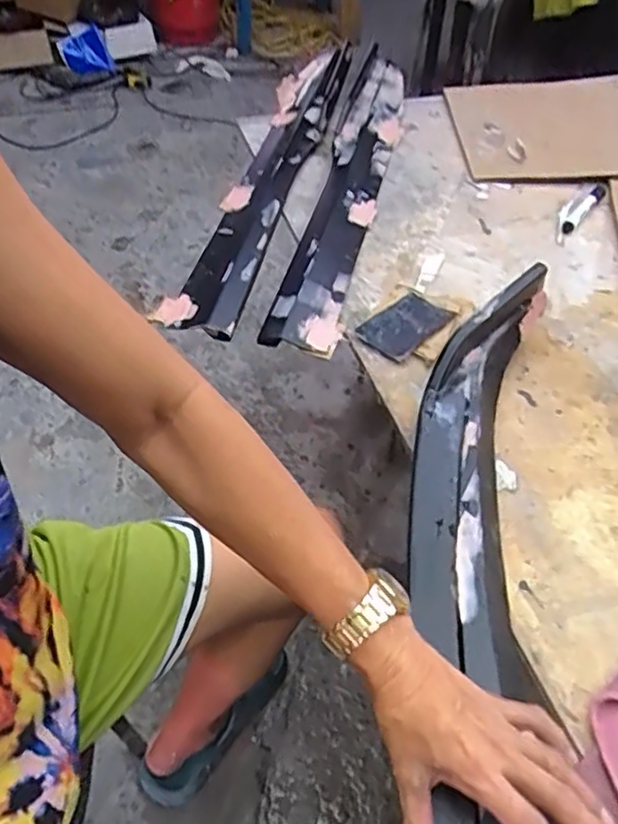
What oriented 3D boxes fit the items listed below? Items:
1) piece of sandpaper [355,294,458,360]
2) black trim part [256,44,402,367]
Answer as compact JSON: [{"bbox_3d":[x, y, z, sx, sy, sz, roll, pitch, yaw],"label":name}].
[{"bbox_3d":[0.115,-0.108,0.788,0.069,0.007,0.118,34,55,28],"label":"piece of sandpaper"},{"bbox_3d":[0.067,-0.360,0.981,0.093,0.059,0.748,9,47,8],"label":"black trim part"}]

